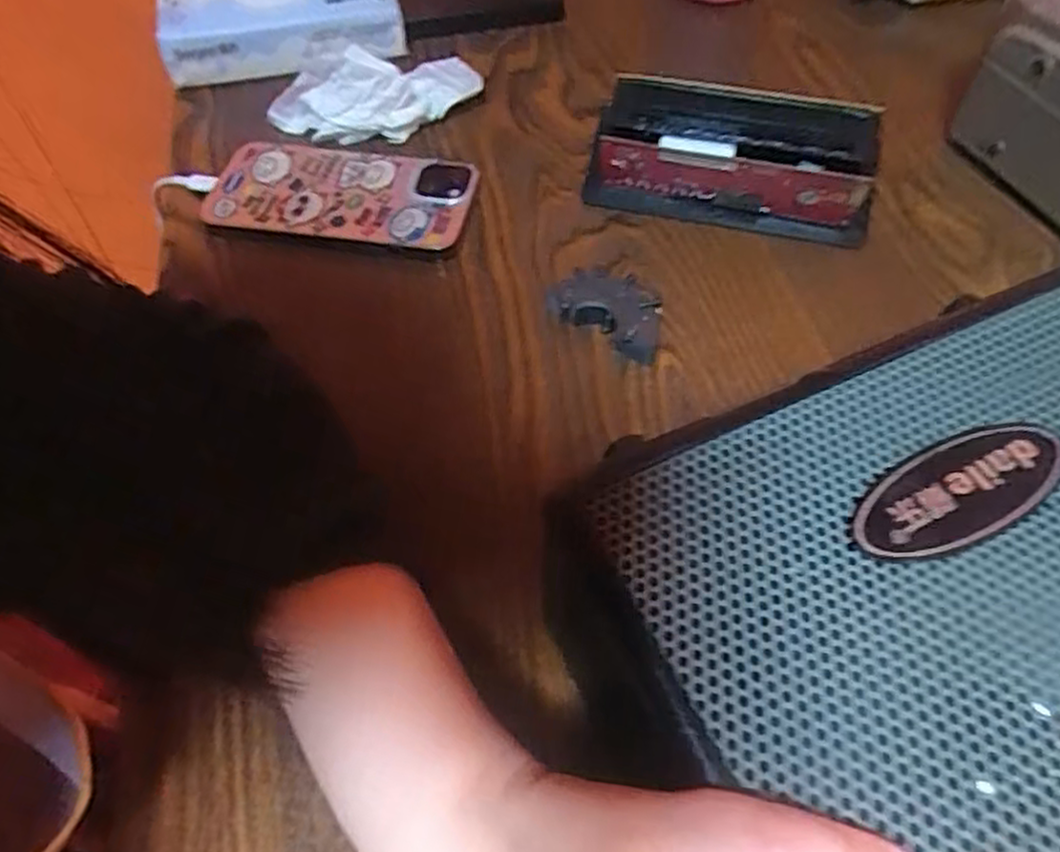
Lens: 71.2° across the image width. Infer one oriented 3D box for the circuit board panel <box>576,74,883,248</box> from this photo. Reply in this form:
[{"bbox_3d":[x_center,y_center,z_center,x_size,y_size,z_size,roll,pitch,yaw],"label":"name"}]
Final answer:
[{"bbox_3d":[0.108,-0.141,0.401,0.151,0.073,0.047,12,57,10],"label":"circuit board panel"}]

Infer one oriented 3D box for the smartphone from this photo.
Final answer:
[{"bbox_3d":[-0.106,-0.129,0.414,0.144,0.011,0.073,10,61,12],"label":"smartphone"}]

